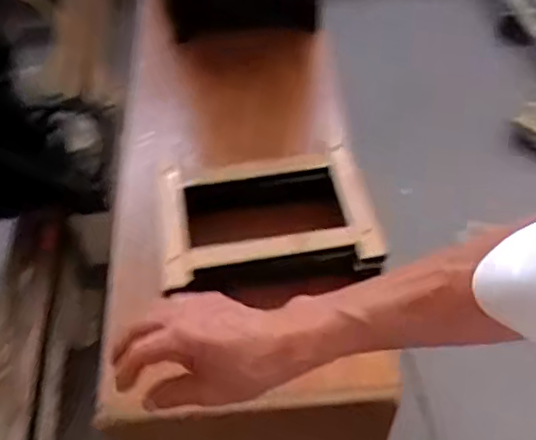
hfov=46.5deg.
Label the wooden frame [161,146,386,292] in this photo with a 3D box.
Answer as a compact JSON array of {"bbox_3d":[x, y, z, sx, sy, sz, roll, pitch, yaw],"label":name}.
[{"bbox_3d":[-0.001,-0.008,0.697,0.230,0.027,0.163,-6,51,-4],"label":"wooden frame"}]

